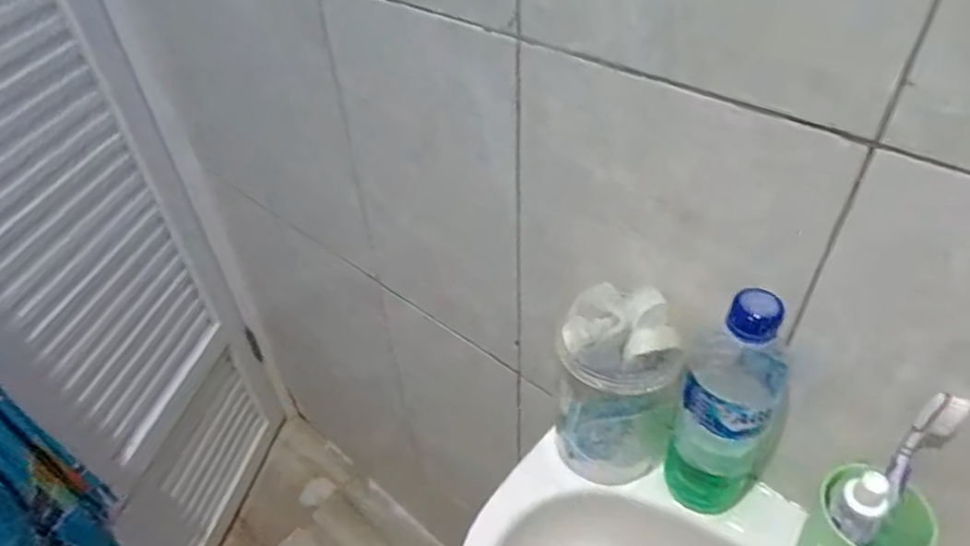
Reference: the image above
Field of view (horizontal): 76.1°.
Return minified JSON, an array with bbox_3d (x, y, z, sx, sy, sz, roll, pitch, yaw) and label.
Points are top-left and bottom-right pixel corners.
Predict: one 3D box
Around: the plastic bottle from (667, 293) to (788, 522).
[{"bbox_3d":[0.182,0.102,0.470,0.069,0.223,0.066,18,47,22],"label":"plastic bottle"}]

